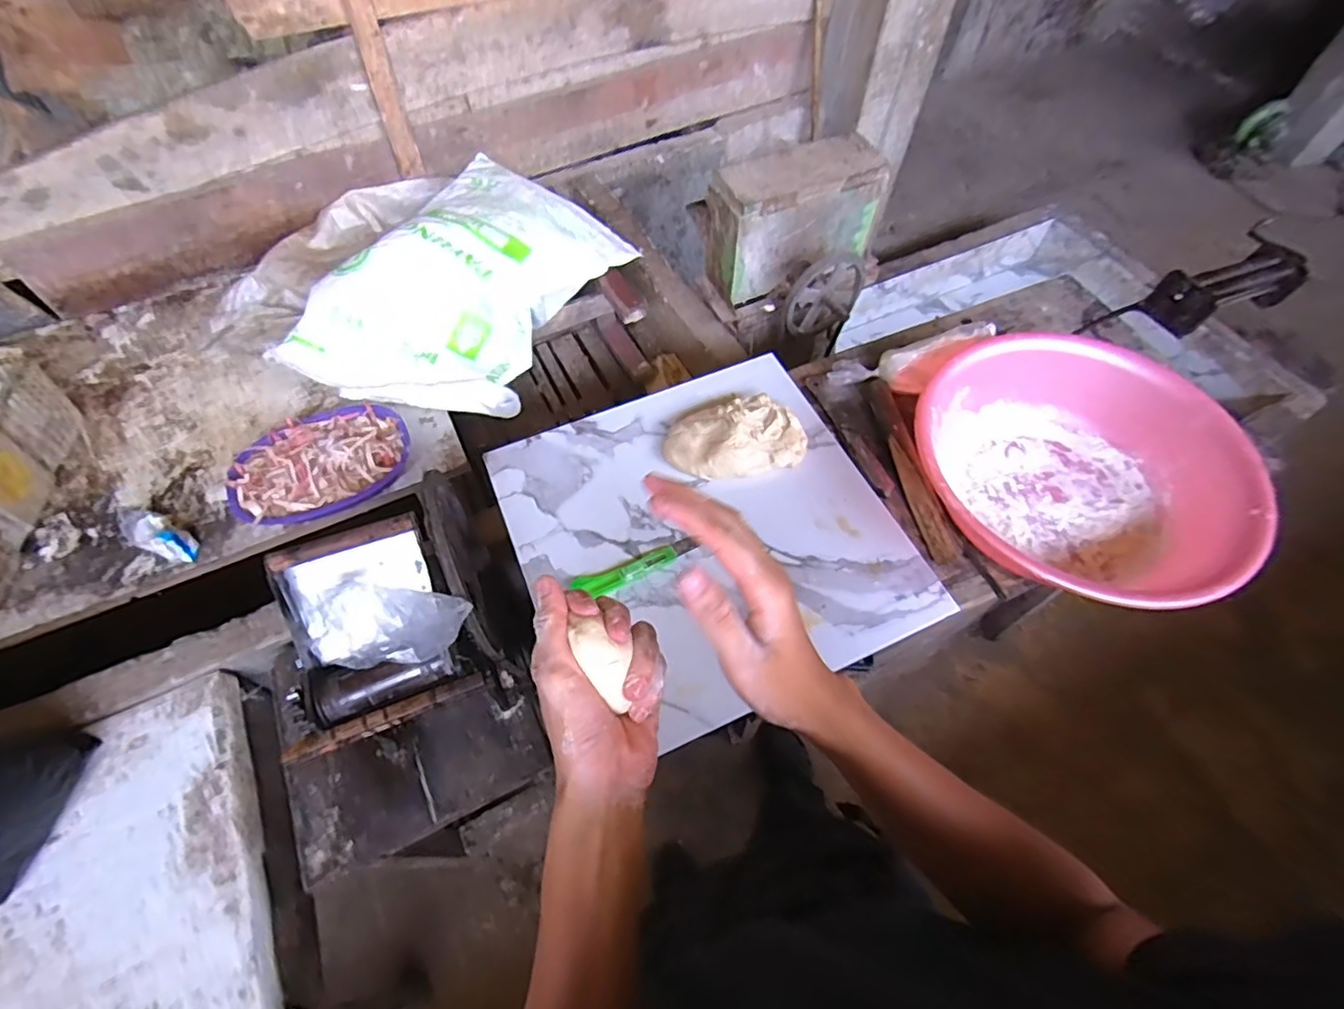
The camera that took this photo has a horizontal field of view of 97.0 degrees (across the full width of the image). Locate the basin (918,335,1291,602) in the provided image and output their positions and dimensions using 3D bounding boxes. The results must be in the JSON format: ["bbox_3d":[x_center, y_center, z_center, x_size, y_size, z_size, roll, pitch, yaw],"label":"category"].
[{"bbox_3d":[0.532,-0.045,0.801,0.394,0.145,0.409,0,59,-1],"label":"basin"}]

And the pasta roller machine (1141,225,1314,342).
[{"bbox_3d":[0.714,-0.287,0.766,0.196,0.064,0.081,-22,62,-13],"label":"pasta roller machine"}]

